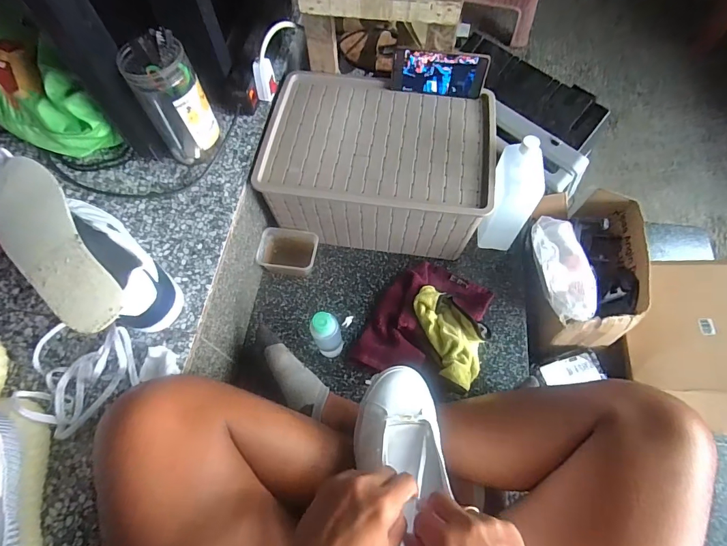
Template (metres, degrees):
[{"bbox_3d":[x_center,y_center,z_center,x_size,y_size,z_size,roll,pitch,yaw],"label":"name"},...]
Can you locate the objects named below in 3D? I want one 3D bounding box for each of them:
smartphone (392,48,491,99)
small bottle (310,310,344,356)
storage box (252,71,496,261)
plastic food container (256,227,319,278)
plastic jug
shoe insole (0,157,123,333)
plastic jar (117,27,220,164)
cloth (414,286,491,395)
[{"bbox_3d":[0.135,-0.356,0.706,0.163,0.075,0.008,8,52,7],"label":"smartphone"},{"bbox_3d":[-0.056,0.106,0.642,0.042,0.138,0.041,0,64,1],"label":"small bottle"},{"bbox_3d":[0.029,-0.203,0.750,0.387,0.156,0.277,7,65,4],"label":"storage box"},{"bbox_3d":[-0.139,-0.034,0.742,0.103,0.054,0.079,11,65,6],"label":"plastic food container"},{"bbox_3d":[0.256,-0.132,0.697,0.069,0.206,0.098,1,64,1],"label":"plastic jug"},{"bbox_3d":[-0.384,-0.039,0.470,0.087,0.026,0.281,-36,69,-15],"label":"shoe insole"},{"bbox_3d":[-0.281,-0.255,0.594,0.084,0.180,0.085,0,64,1],"label":"plastic jar"},{"bbox_3d":[0.160,0.100,0.672,0.113,0.047,0.185,-16,65,-7],"label":"cloth"}]

